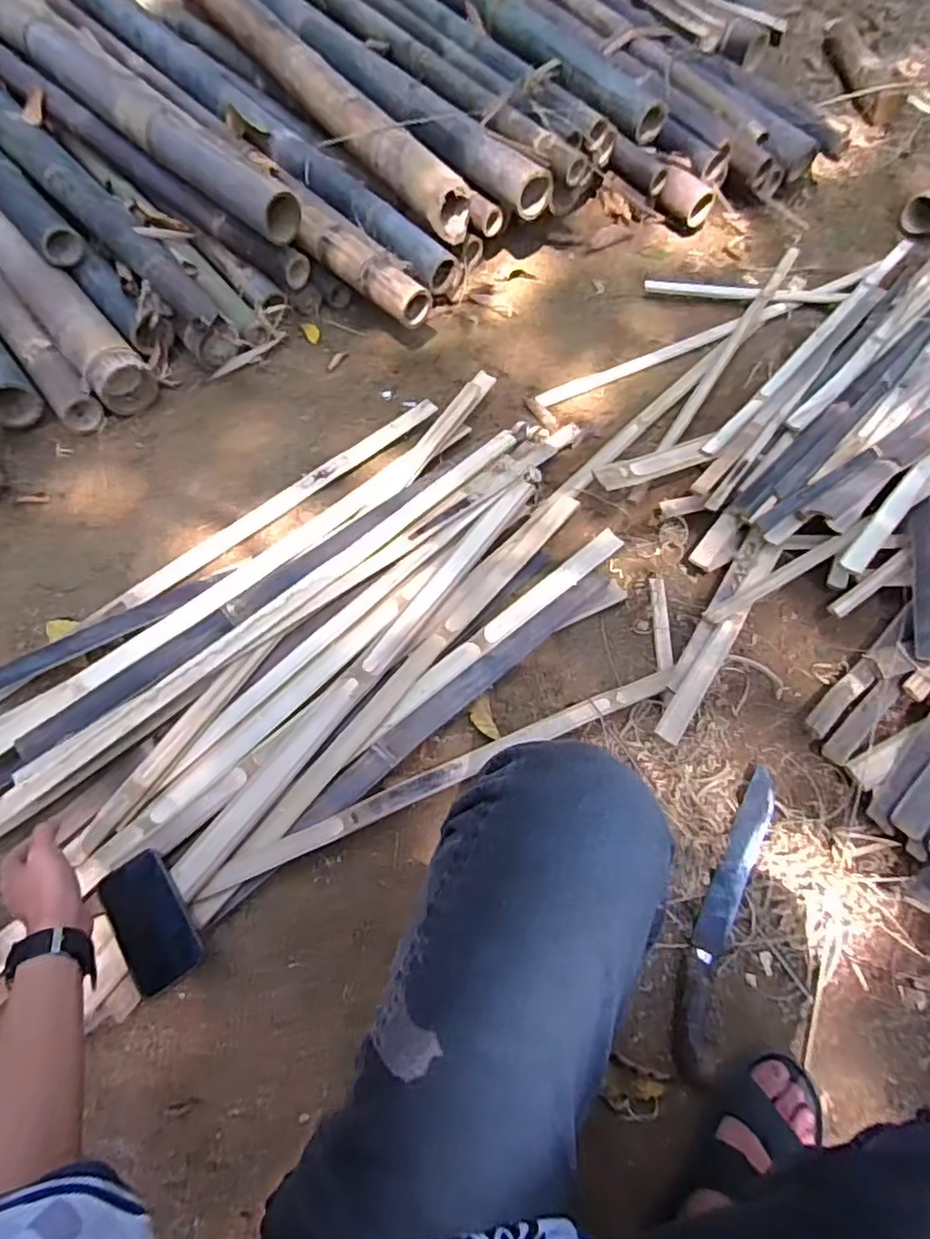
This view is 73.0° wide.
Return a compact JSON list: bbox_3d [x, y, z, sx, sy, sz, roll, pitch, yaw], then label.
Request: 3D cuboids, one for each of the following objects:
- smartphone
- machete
[{"bbox_3d":[-0.355,0.338,0.710,0.074,0.013,0.145,-32,68,-16],"label":"smartphone"},{"bbox_3d":[0.314,0.346,0.752,0.049,0.022,0.360,22,65,9],"label":"machete"}]

